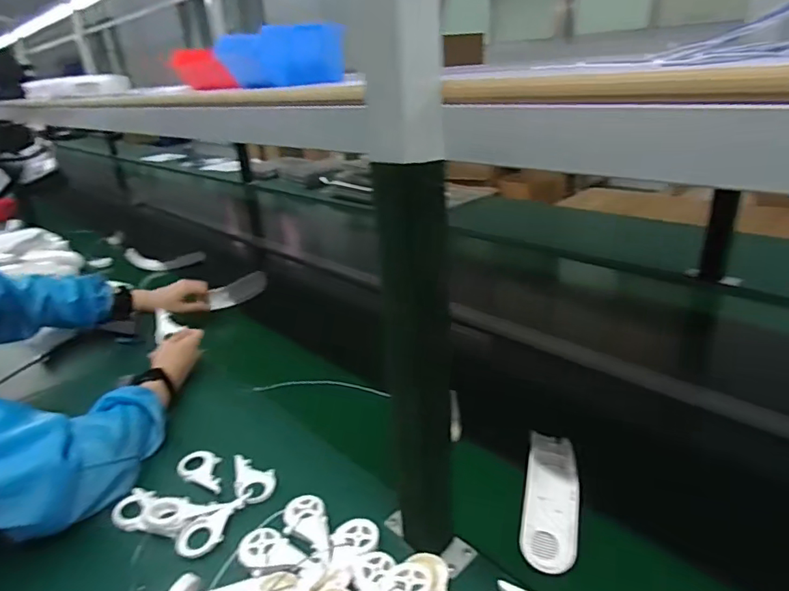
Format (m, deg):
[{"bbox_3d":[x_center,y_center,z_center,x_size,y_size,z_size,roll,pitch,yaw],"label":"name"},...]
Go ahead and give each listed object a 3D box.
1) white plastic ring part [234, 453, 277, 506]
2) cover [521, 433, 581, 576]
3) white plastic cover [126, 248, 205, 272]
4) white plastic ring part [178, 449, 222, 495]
[{"bbox_3d":[-0.175,0.229,0.643,0.050,0.008,0.091,-10,25,-11],"label":"white plastic ring part"},{"bbox_3d":[0.175,0.221,0.569,0.056,0.035,0.166,3,42,17],"label":"cover"},{"bbox_3d":[-0.655,-0.101,1.467,0.204,0.067,0.045,-4,21,-32],"label":"white plastic cover"},{"bbox_3d":[-0.242,0.224,0.659,0.086,0.010,0.046,9,28,27],"label":"white plastic ring part"}]

